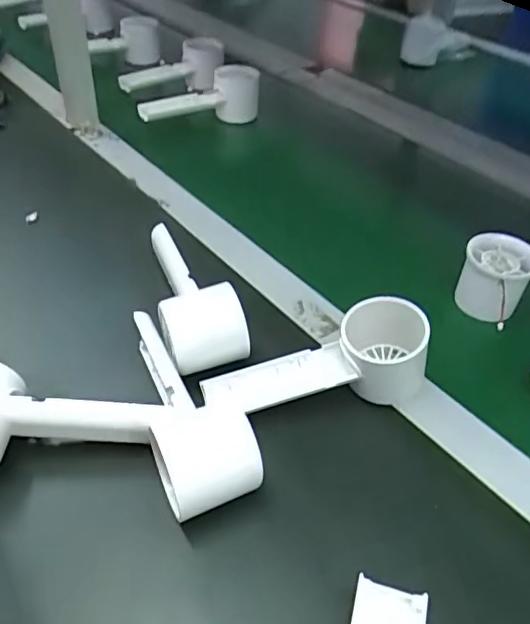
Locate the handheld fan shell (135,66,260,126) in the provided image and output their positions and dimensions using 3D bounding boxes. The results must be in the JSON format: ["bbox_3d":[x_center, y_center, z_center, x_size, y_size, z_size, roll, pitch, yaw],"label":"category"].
[{"bbox_3d":[-0.080,-0.259,0.672,0.145,0.066,0.041,-9,44,-13],"label":"handheld fan shell"}]

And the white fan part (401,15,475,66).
[{"bbox_3d":[0.274,-0.410,0.865,0.159,0.063,0.031,-7,41,-34],"label":"white fan part"}]

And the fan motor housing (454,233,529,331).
[{"bbox_3d":[0.185,-0.026,0.455,0.051,0.053,0.053,21,46,18],"label":"fan motor housing"}]

